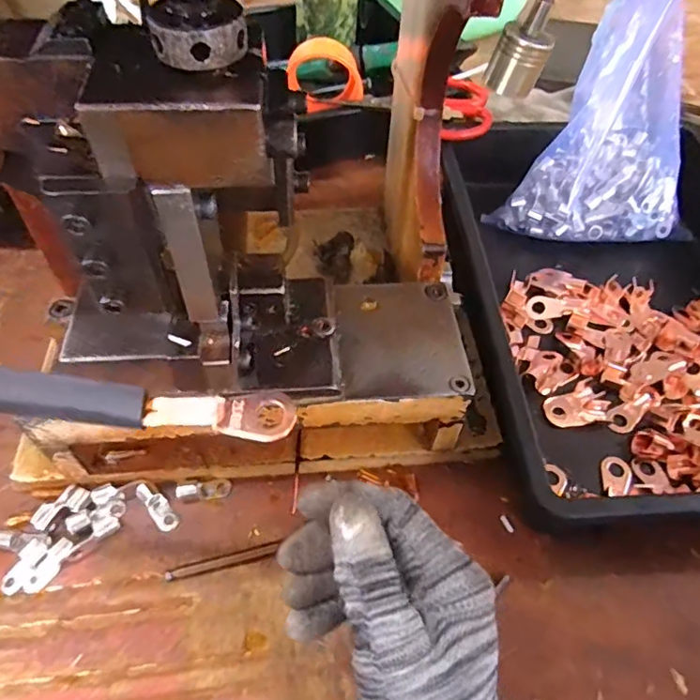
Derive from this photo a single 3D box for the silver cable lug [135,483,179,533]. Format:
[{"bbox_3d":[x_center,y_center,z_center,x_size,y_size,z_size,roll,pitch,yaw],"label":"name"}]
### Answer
[{"bbox_3d":[-0.117,0.095,0.340,0.012,0.004,0.034,-38,82,-27],"label":"silver cable lug"}]

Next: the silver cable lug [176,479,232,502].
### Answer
[{"bbox_3d":[-0.090,0.086,0.345,0.031,0.007,0.012,-7,53,-8],"label":"silver cable lug"}]

